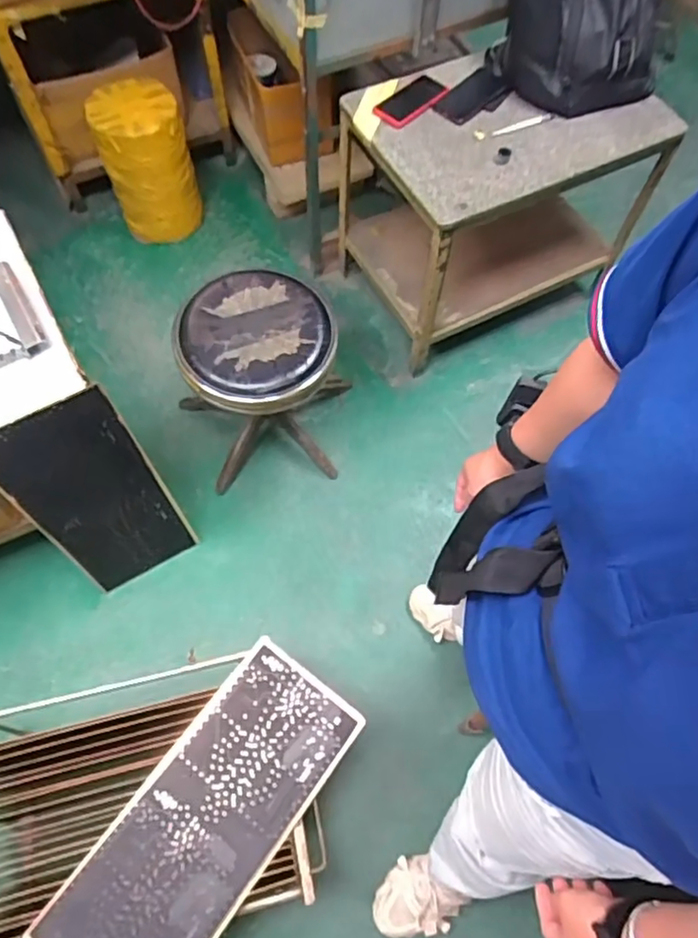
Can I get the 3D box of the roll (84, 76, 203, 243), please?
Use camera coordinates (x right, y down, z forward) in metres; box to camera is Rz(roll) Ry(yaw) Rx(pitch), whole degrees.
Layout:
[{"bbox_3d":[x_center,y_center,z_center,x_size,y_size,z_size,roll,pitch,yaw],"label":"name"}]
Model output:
[{"bbox_3d":[-0.534,-0.815,1.634,0.218,0.366,0.199,1,66,-2],"label":"roll"}]

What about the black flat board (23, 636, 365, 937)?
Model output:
[{"bbox_3d":[-0.225,0.551,0.967,0.235,0.023,0.532,36,68,13],"label":"black flat board"}]

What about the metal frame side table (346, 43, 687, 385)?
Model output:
[{"bbox_3d":[0.335,-0.651,1.474,0.619,0.479,0.424,-26,69,-15],"label":"metal frame side table"}]

